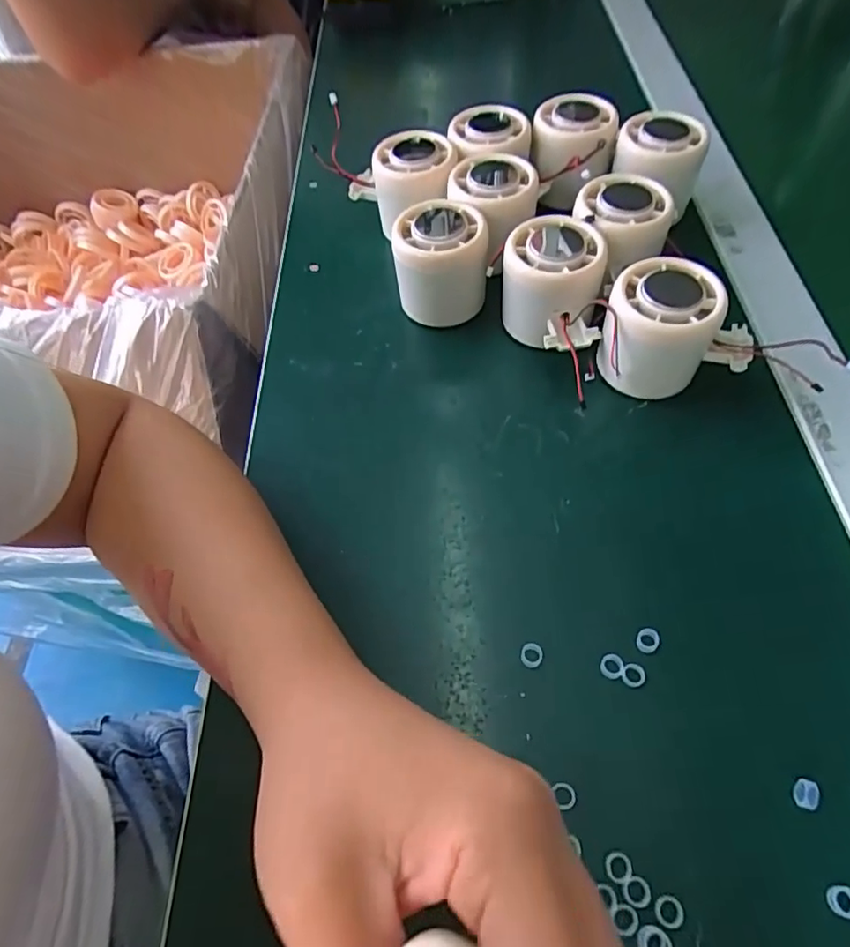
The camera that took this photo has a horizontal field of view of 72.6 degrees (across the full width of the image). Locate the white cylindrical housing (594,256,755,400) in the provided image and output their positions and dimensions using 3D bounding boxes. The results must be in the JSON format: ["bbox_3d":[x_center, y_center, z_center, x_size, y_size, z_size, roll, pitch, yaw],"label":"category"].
[{"bbox_3d":[0.134,-0.077,0.310,0.079,0.059,0.053,-8,57,0],"label":"white cylindrical housing"}]

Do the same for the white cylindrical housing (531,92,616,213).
[{"bbox_3d":[0.100,-0.218,0.390,0.053,0.050,0.054,-2,57,3],"label":"white cylindrical housing"}]

